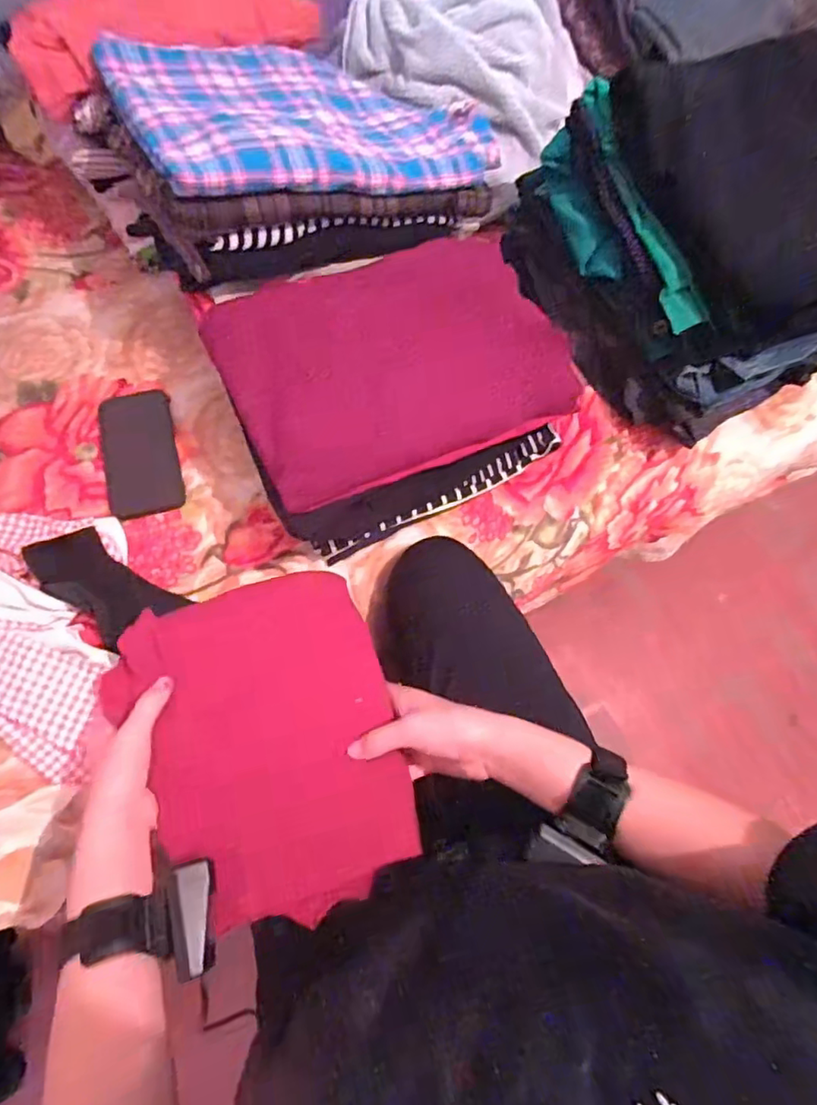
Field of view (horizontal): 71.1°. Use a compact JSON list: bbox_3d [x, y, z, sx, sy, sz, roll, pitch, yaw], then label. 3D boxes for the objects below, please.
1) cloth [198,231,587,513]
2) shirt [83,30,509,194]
[{"bbox_3d":[-0.017,-0.197,0.584,0.324,0.057,0.236,-24,71,-11],"label":"cloth"},{"bbox_3d":[-0.108,-0.467,0.605,0.348,0.030,0.274,-20,63,-23],"label":"shirt"}]

